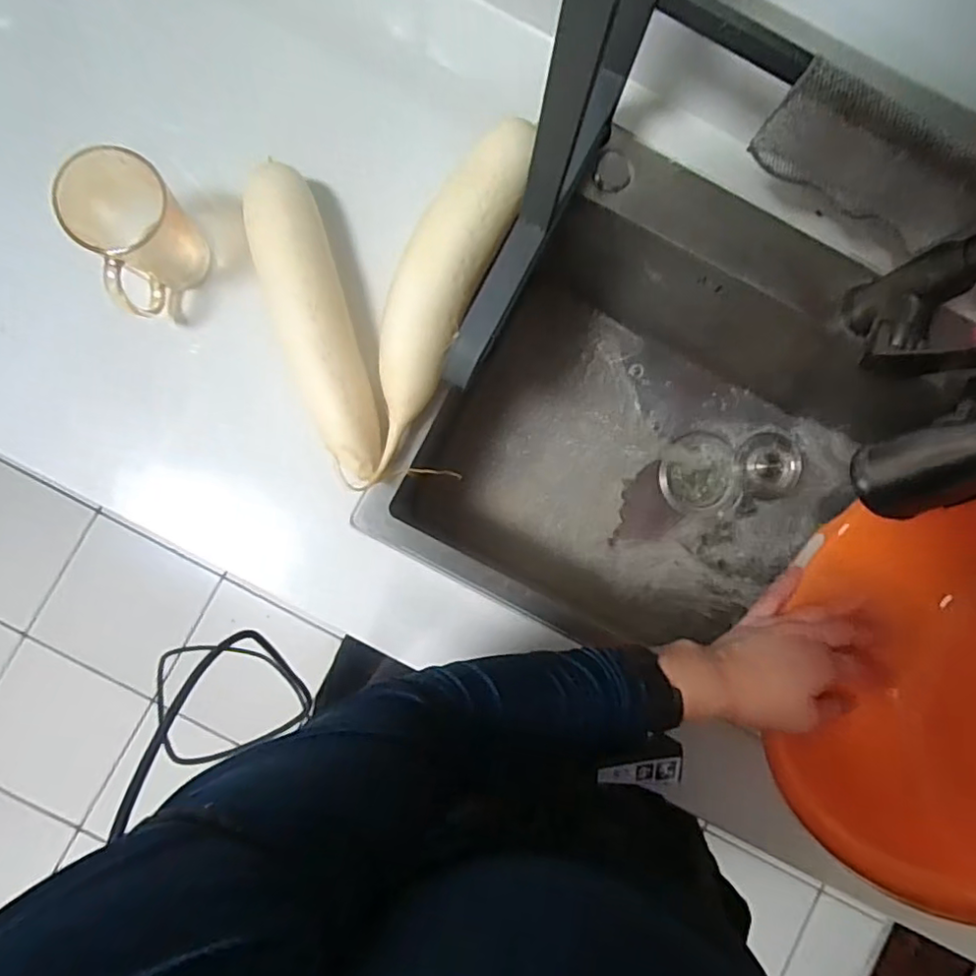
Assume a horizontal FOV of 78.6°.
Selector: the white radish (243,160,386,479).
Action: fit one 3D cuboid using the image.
[{"bbox_3d":[-0.139,-0.128,0.486,0.060,0.062,0.255,-16,88,-3],"label":"white radish"}]

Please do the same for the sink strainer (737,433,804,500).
[{"bbox_3d":[0.358,-0.029,0.763,0.080,0.021,0.084,0,88,-2],"label":"sink strainer"}]

